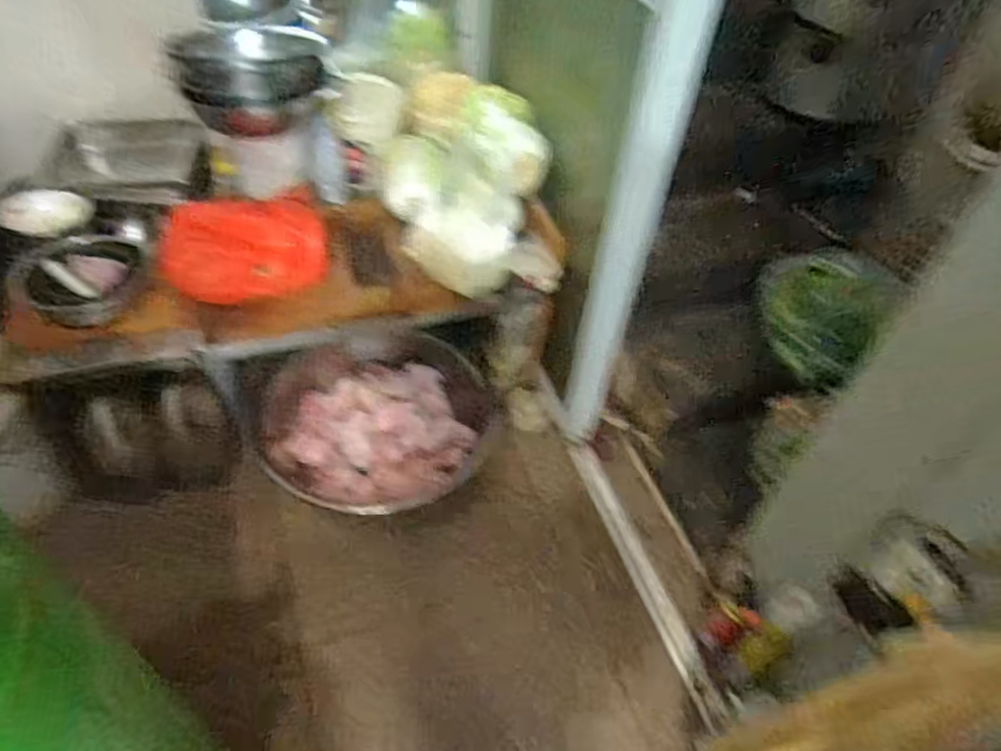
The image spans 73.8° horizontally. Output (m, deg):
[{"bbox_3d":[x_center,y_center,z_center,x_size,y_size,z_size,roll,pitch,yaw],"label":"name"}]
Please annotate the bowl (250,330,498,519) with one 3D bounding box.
[{"bbox_3d":[-0.299,0.103,1.650,0.542,0.198,0.442,-1,49,-6],"label":"bowl"}]

